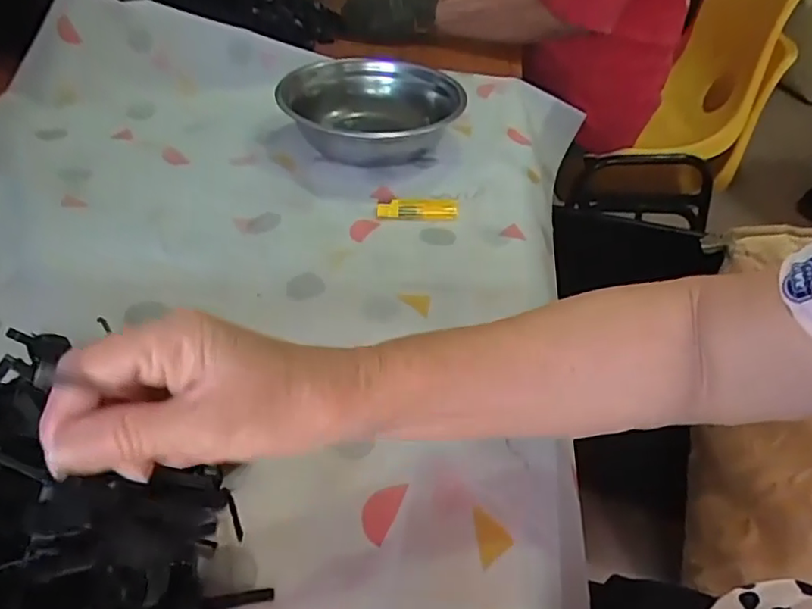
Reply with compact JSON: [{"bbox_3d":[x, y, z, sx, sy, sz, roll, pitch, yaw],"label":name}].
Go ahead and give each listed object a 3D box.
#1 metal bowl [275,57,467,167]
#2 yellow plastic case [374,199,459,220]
[{"bbox_3d":[-0.039,-0.221,0.696,0.209,0.056,0.199,2,41,-6],"label":"metal bowl"},{"bbox_3d":[0.012,-0.096,0.585,0.078,0.011,0.021,5,41,0],"label":"yellow plastic case"}]

